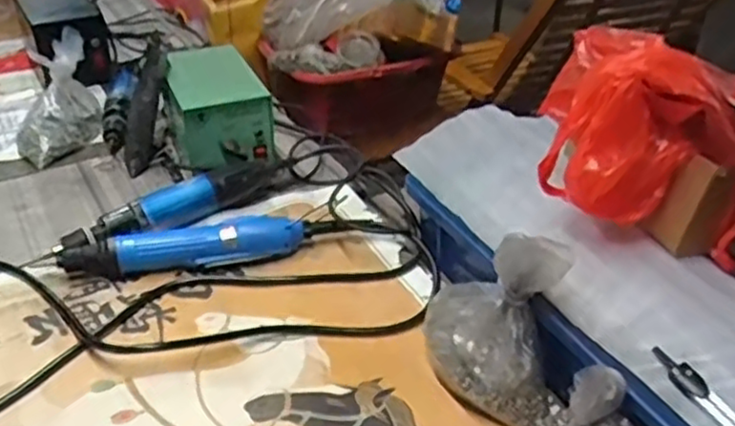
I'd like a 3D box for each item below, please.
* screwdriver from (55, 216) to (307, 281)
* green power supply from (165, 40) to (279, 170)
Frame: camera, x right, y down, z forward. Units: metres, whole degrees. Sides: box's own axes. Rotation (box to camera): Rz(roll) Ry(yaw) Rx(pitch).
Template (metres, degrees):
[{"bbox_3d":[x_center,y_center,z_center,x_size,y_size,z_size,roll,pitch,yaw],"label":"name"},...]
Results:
[{"bbox_3d":[-0.161,0.034,0.636,0.205,0.036,0.036,-6,31,-13],"label":"screwdriver"},{"bbox_3d":[-0.172,-0.122,0.782,0.094,0.076,0.164,-13,36,-23],"label":"green power supply"}]

